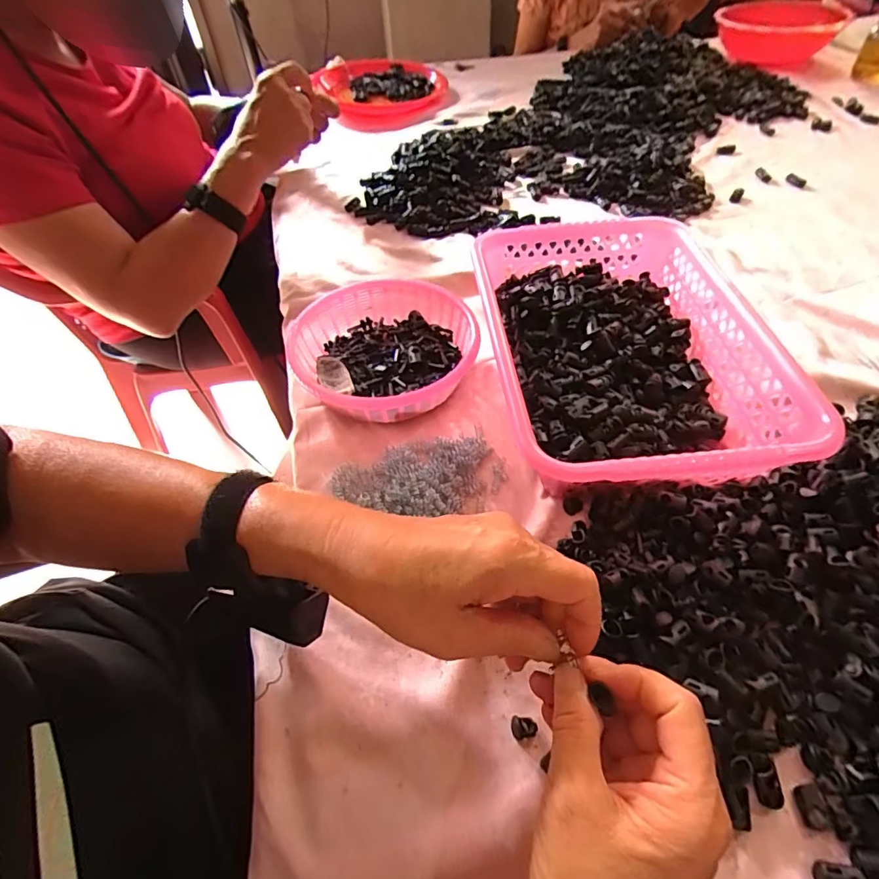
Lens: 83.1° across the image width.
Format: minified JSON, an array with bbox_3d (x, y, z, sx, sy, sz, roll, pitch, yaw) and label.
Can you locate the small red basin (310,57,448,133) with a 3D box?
[{"bbox_3d":[-0.109,-0.662,0.938,0.238,0.049,0.253,-2,52,3],"label":"small red basin"}]

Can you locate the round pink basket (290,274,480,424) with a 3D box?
[{"bbox_3d":[-0.049,-0.079,0.464,0.164,0.050,0.163,-2,52,3],"label":"round pink basket"}]

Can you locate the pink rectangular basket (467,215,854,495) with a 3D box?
[{"bbox_3d":[0.152,-0.076,0.437,0.204,0.082,0.304,-6,51,0],"label":"pink rectangular basket"}]

